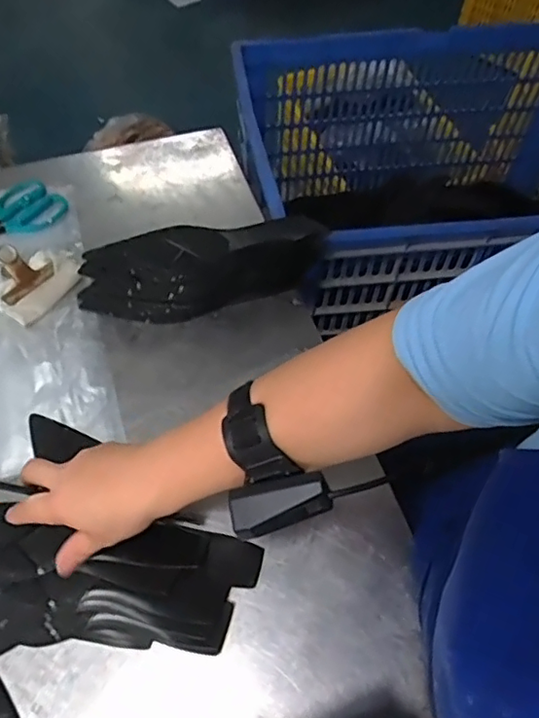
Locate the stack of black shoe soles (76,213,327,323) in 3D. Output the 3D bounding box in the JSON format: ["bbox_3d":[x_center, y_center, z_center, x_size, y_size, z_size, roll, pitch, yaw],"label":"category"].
[{"bbox_3d":[-0.071,-0.098,0.616,0.259,0.069,0.081,-17,63,-13],"label":"stack of black shoe soles"}]

